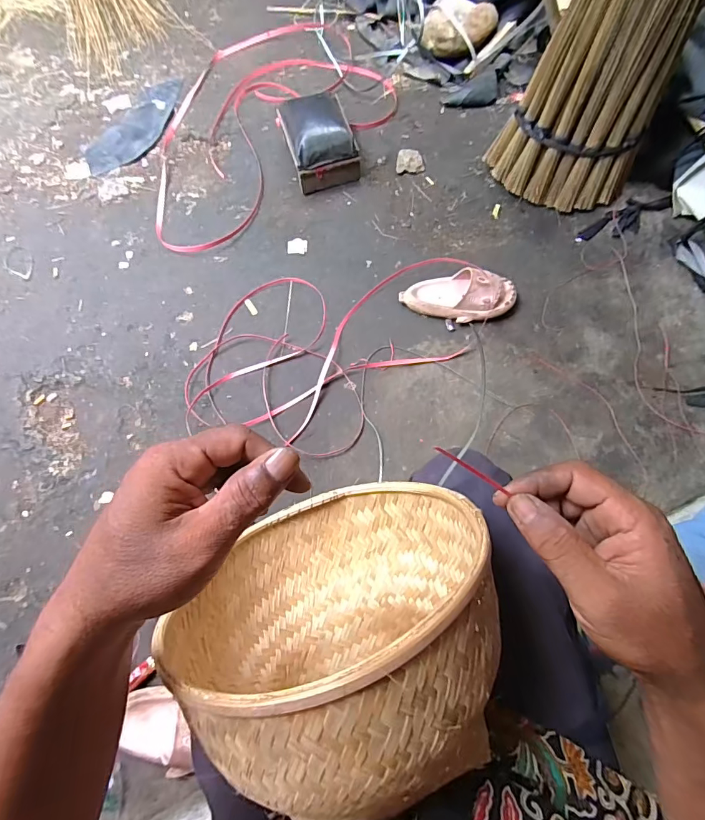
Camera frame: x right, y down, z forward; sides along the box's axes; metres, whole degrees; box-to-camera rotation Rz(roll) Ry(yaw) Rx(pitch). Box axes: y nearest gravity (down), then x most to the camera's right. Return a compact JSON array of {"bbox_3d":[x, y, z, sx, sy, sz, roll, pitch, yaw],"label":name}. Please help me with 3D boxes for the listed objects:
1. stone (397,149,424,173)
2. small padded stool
[{"bbox_3d":[0.167,-0.720,1.231,0.078,0.027,0.061,1,73,3],"label":"stone"},{"bbox_3d":[-0.091,-0.748,1.183,0.173,0.145,0.222,-18,73,-3],"label":"small padded stool"}]

